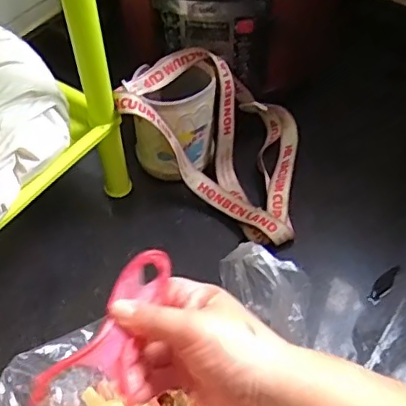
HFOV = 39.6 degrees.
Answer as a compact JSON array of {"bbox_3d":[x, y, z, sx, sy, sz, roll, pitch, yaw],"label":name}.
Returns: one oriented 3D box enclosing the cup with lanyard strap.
[{"bbox_3d":[0.013,-0.076,0.629,0.186,0.128,0.191,0,52,1],"label":"cup with lanyard strap"}]

